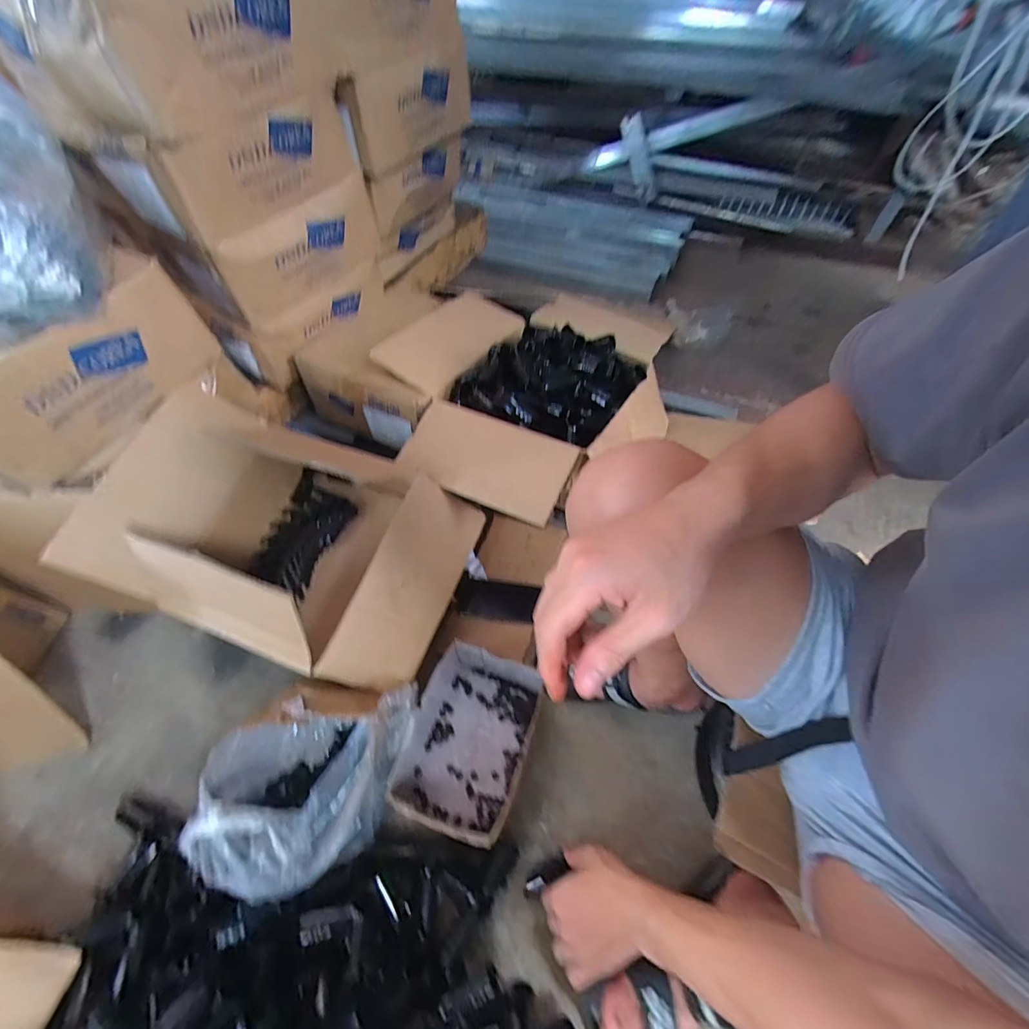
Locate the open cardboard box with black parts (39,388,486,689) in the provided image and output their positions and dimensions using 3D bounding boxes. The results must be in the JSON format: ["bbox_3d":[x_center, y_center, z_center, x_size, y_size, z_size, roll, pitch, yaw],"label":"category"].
[{"bbox_3d":[-0.333,0.046,0.671,0.467,0.249,0.305,16,56,11],"label":"open cardboard box with black parts"}]

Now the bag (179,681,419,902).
[{"bbox_3d":[-0.247,0.331,0.542,0.248,0.140,0.201,-6,55,-5],"label":"bag"}]

